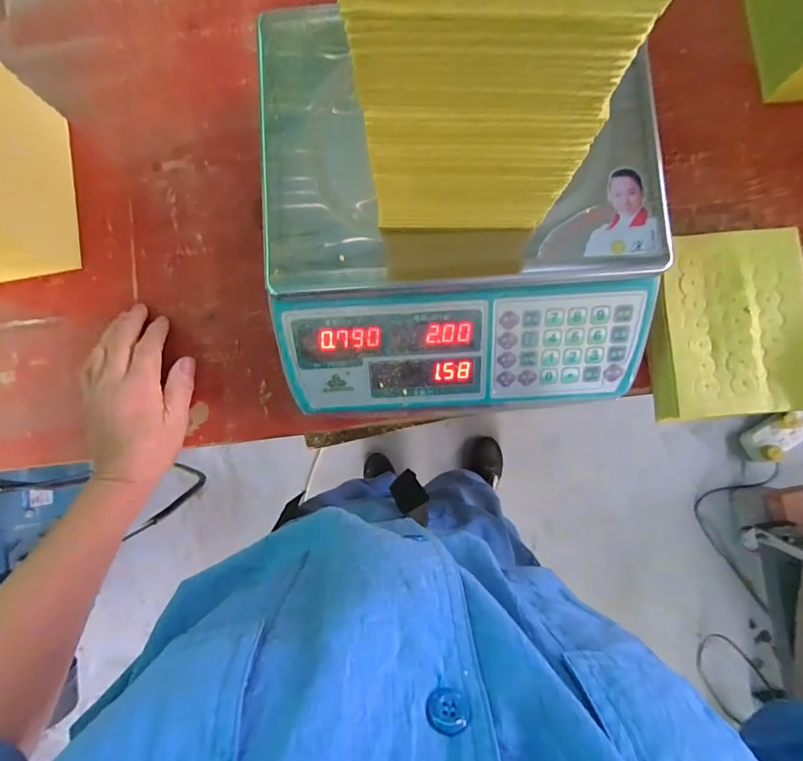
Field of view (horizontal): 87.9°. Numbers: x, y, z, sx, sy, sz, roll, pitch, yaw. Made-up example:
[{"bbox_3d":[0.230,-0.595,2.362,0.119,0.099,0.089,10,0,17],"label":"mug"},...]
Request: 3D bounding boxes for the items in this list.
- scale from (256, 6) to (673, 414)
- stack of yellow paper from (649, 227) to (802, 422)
[{"bbox_3d":[0.046,-0.121,0.350,0.312,0.096,0.293,-3,85,1],"label":"scale"},{"bbox_3d":[0.291,-0.048,0.377,0.130,0.040,0.162,-5,85,2],"label":"stack of yellow paper"}]

